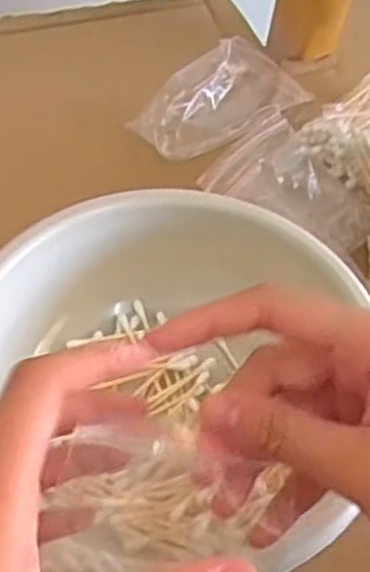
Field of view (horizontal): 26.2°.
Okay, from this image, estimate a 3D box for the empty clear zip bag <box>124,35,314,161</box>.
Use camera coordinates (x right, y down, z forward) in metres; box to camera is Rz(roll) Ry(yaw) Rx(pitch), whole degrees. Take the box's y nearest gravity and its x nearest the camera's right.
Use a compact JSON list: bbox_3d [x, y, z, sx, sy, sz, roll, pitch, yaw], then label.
[{"bbox_3d":[0.022,-0.122,0.515,0.109,0.019,0.062,-36,65,-25],"label":"empty clear zip bag"}]

